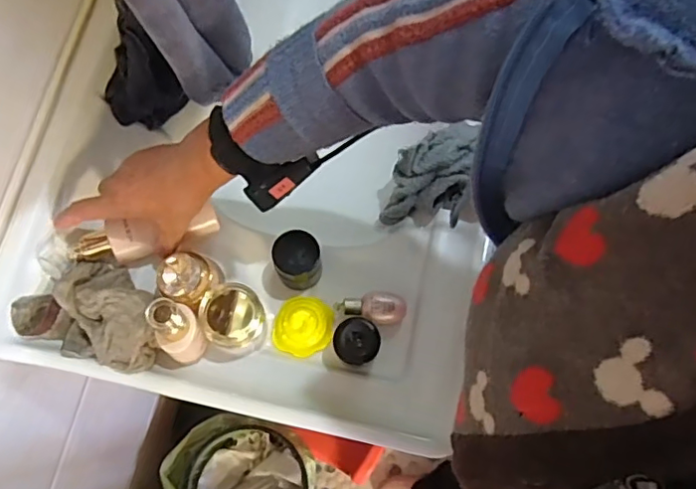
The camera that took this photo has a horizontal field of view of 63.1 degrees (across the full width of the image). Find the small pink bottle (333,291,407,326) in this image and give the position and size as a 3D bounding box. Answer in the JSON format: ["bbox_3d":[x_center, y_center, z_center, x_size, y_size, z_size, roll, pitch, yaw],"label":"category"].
[{"bbox_3d":[0.024,0.065,0.601,0.074,0.021,0.034,11,76,2],"label":"small pink bottle"}]

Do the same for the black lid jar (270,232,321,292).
[{"bbox_3d":[-0.052,0.017,0.594,0.047,0.060,0.050,0,75,0],"label":"black lid jar"}]

